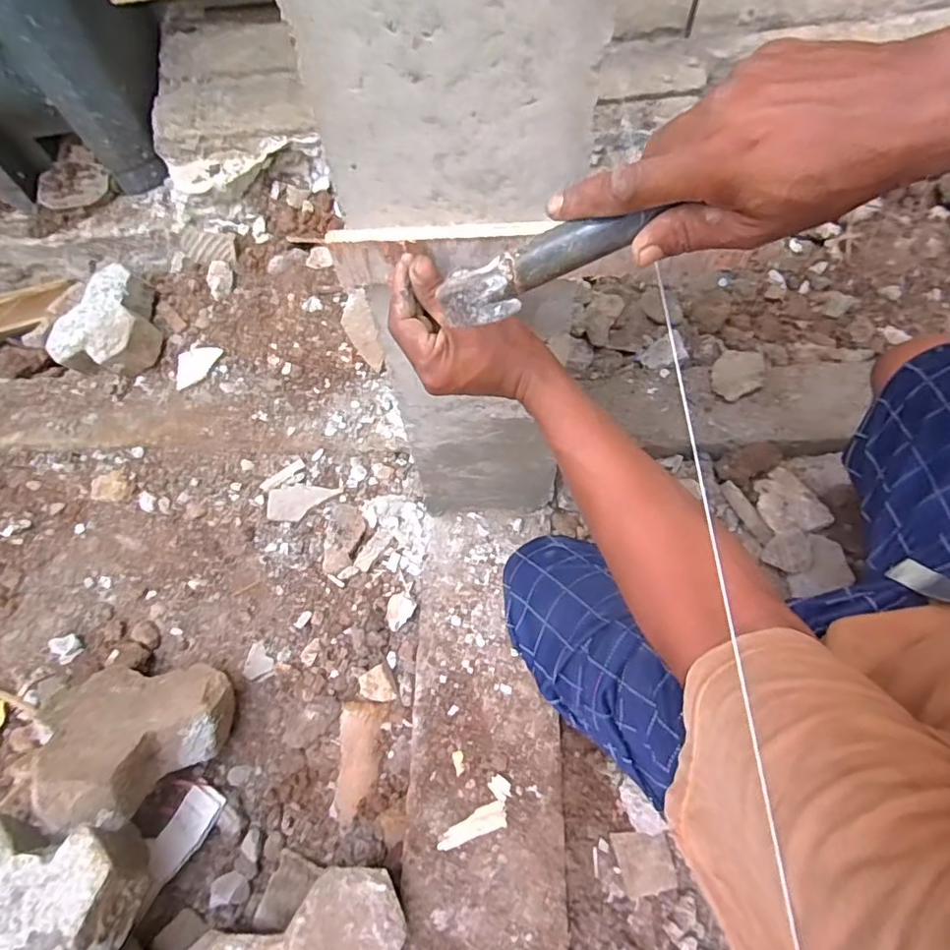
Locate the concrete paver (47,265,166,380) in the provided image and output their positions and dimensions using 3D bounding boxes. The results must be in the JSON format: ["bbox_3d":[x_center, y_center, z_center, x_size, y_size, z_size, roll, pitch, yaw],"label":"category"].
[{"bbox_3d":[-0.648,-0.269,0.992,0.197,0.069,0.191,-1,72,20],"label":"concrete paver"}]

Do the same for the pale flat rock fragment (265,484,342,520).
[{"bbox_3d":[-0.257,0.038,0.840,0.108,0.010,0.052,-11,59,-3],"label":"pale flat rock fragment"}]

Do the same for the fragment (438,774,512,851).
[{"bbox_3d":[0.007,0.369,0.596,0.093,0.004,0.038,-41,64,-19],"label":"fragment"}]

